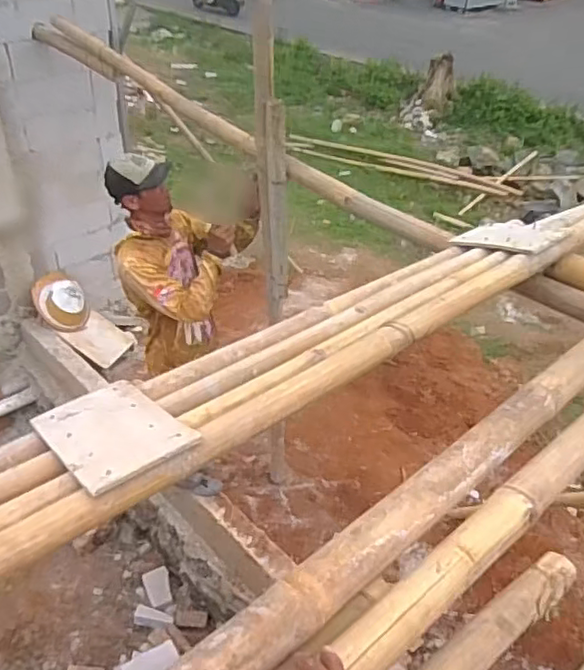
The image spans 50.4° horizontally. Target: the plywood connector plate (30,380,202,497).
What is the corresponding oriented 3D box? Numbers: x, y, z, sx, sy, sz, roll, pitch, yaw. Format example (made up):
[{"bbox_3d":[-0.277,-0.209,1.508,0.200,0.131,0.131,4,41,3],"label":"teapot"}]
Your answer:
[{"bbox_3d":[-0.280,0.143,0.950,0.165,0.010,0.278,-26,29,-31],"label":"plywood connector plate"}]

